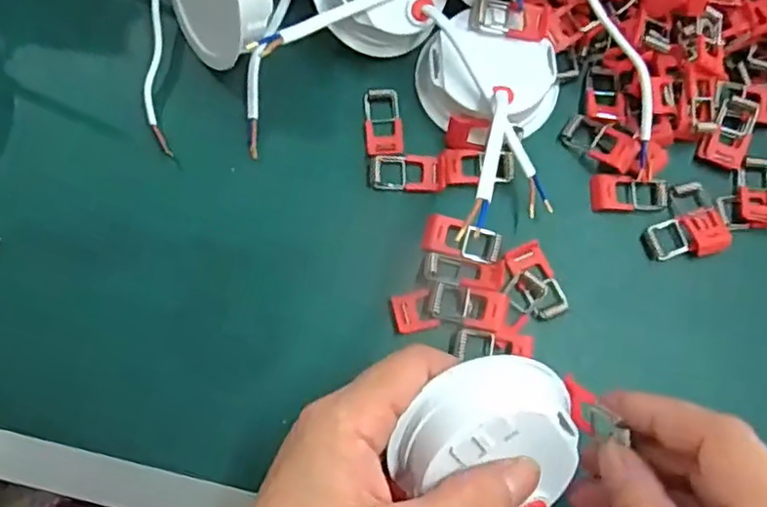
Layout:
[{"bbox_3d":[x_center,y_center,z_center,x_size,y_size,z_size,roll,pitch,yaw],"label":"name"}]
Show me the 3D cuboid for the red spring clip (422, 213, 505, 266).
[{"bbox_3d":[0.038,-0.007,0.318,0.037,0.004,0.019,12,78,1],"label":"red spring clip"}]

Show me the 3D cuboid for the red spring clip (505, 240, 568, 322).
[{"bbox_3d":[0.074,0.013,0.314,0.019,0.004,0.036,-21,79,-6],"label":"red spring clip"}]

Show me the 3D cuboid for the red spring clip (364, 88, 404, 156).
[{"bbox_3d":[0.000,-0.067,0.332,0.019,0.004,0.036,-2,78,-2],"label":"red spring clip"}]

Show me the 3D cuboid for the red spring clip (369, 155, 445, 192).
[{"bbox_3d":[0.012,-0.040,0.325,0.035,0.004,0.018,0,78,-1],"label":"red spring clip"}]

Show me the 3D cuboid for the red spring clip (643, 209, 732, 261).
[{"bbox_3d":[0.147,-0.008,0.319,0.036,0.008,0.022,-16,79,-4],"label":"red spring clip"}]

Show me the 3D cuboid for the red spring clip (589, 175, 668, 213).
[{"bbox_3d":[0.122,-0.030,0.326,0.037,0.004,0.018,1,78,-1],"label":"red spring clip"}]

